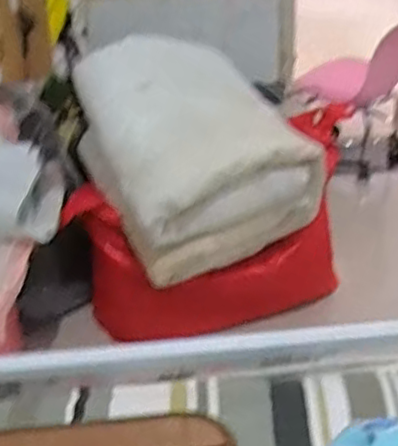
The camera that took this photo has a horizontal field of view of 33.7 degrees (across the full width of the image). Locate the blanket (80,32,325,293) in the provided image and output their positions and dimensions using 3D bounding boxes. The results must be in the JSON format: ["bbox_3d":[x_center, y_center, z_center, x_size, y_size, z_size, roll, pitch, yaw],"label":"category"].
[{"bbox_3d":[-0.012,-0.165,1.369,0.398,0.336,0.437,-14,42,-17],"label":"blanket"}]

